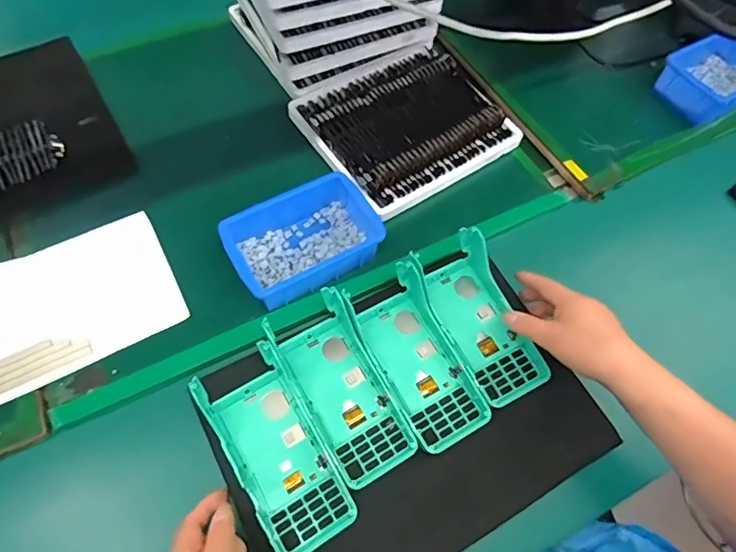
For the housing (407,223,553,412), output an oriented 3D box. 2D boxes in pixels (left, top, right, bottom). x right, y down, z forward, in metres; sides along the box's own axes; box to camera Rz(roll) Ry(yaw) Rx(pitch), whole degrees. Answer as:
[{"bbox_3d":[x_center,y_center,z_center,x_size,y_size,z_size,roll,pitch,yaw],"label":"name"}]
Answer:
[{"bbox_3d":[0.110,0.042,0.487,0.086,0.050,0.167,-20,74,-13],"label":"housing"}]

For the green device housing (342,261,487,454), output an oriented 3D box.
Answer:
[{"bbox_3d":[0.047,0.077,0.461,0.076,0.045,0.165,-24,67,-15],"label":"green device housing"}]

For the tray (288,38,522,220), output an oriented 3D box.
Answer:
[{"bbox_3d":[0.050,-0.199,0.607,0.237,0.027,0.211,-30,69,-17],"label":"tray"}]

